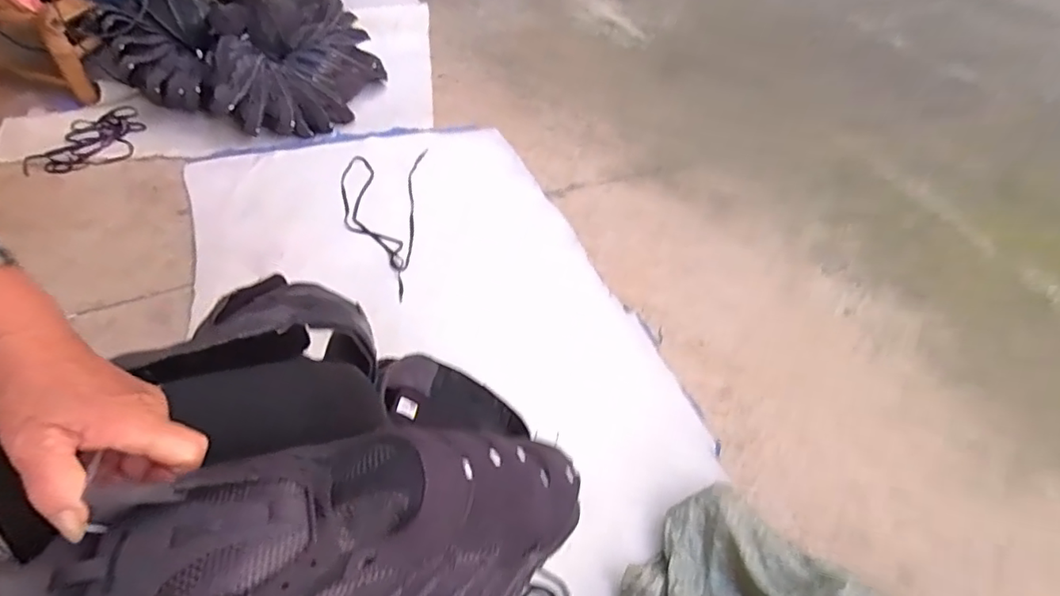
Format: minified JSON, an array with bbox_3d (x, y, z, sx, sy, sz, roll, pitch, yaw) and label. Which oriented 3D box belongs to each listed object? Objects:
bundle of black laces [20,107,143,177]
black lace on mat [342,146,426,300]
[{"bbox_3d":[-1.126,-0.396,1.379,0.257,0.028,0.231,-22,55,-24],"label":"bundle of black laces"},{"bbox_3d":[-0.357,-0.195,1.245,0.192,0.013,0.513,2,49,-5],"label":"black lace on mat"}]

